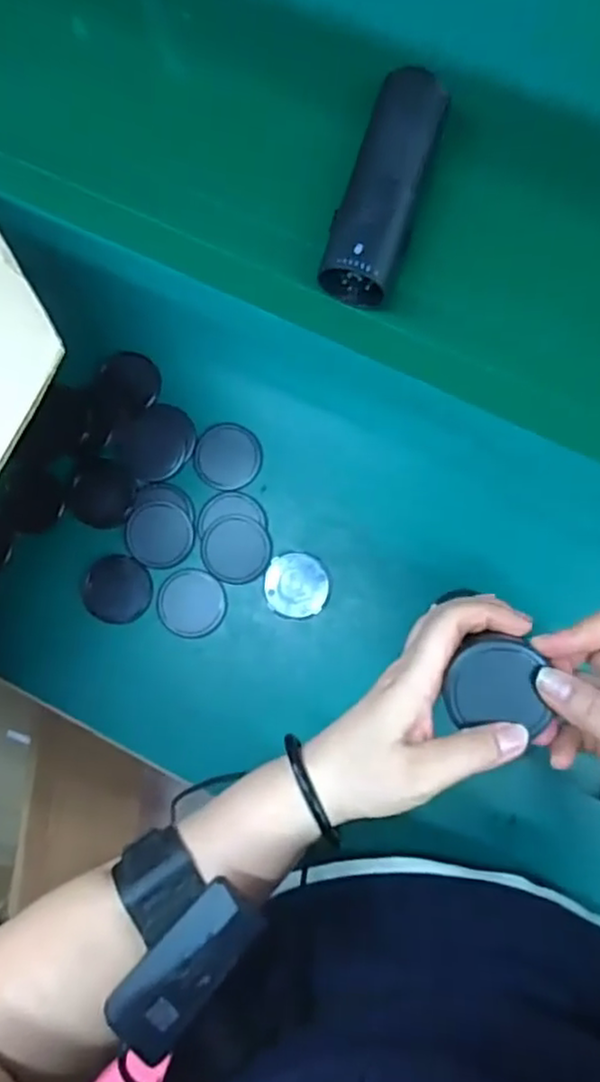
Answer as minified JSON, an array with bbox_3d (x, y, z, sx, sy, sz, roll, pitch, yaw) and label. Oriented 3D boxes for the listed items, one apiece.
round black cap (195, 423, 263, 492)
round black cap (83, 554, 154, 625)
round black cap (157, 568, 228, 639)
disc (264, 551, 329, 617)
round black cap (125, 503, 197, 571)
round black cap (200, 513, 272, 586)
[{"bbox_3d":[-0.055,-0.065,0.523,0.049,0.004,0.051,0,84,2],"label":"round black cap"},{"bbox_3d":[-0.136,0.036,0.513,0.050,0.004,0.049,0,84,2],"label":"round black cap"},{"bbox_3d":[-0.081,0.046,0.511,0.050,0.004,0.050,5,84,3],"label":"round black cap"},{"bbox_3d":[-0.002,0.033,0.510,0.045,0.004,0.046,5,84,3],"label":"disc"},{"bbox_3d":[-0.105,-0.004,0.516,0.050,0.005,0.049,0,84,2],"label":"round black cap"},{"bbox_3d":[-0.047,0.006,0.514,0.051,0.004,0.050,0,84,2],"label":"round black cap"}]

